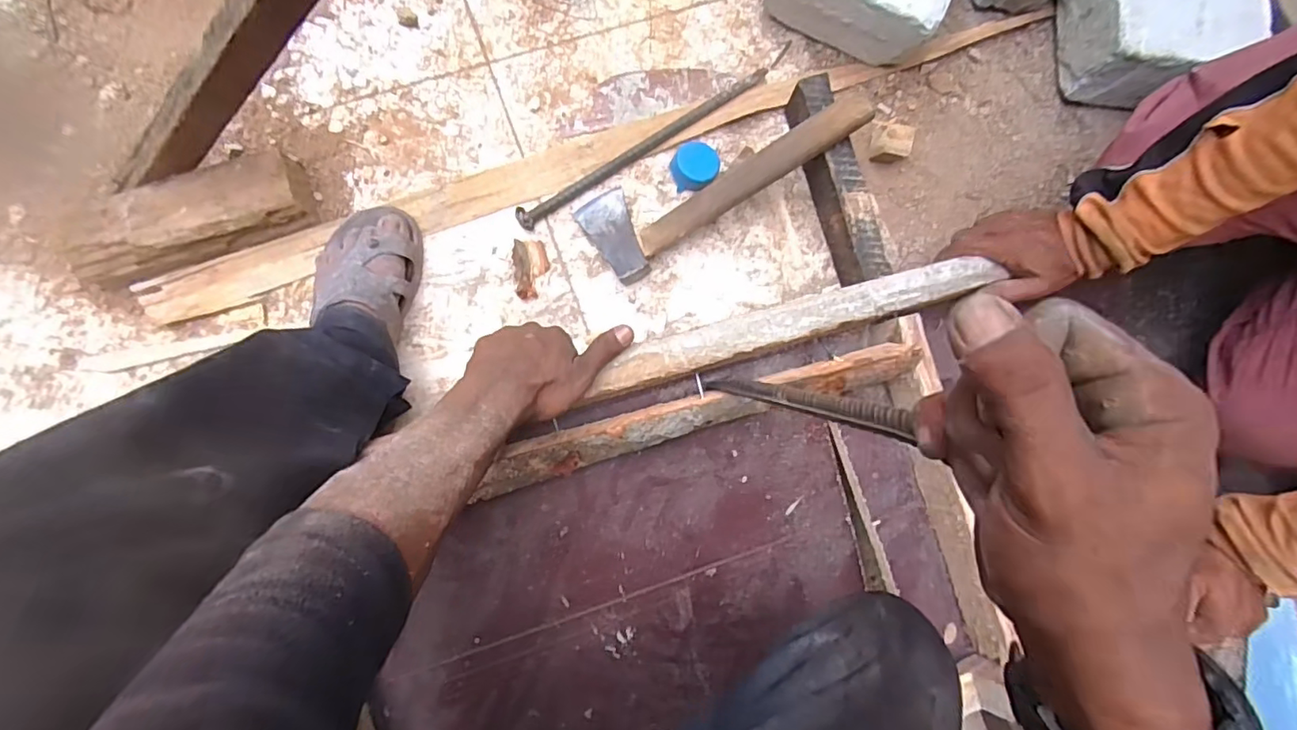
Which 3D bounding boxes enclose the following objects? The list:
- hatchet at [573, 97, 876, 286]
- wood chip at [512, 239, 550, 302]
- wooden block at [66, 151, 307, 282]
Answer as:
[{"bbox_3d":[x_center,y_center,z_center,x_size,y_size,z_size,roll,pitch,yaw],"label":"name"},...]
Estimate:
[{"bbox_3d":[0.078,-0.224,0.629,0.329,0.028,0.111,-34,80,5],"label":"hatchet"},{"bbox_3d":[-0.134,-0.111,0.646,0.038,0.016,0.067,-7,85,-7],"label":"wood chip"},{"bbox_3d":[-0.487,-0.154,0.589,0.242,0.058,0.085,-19,87,-8],"label":"wooden block"}]

